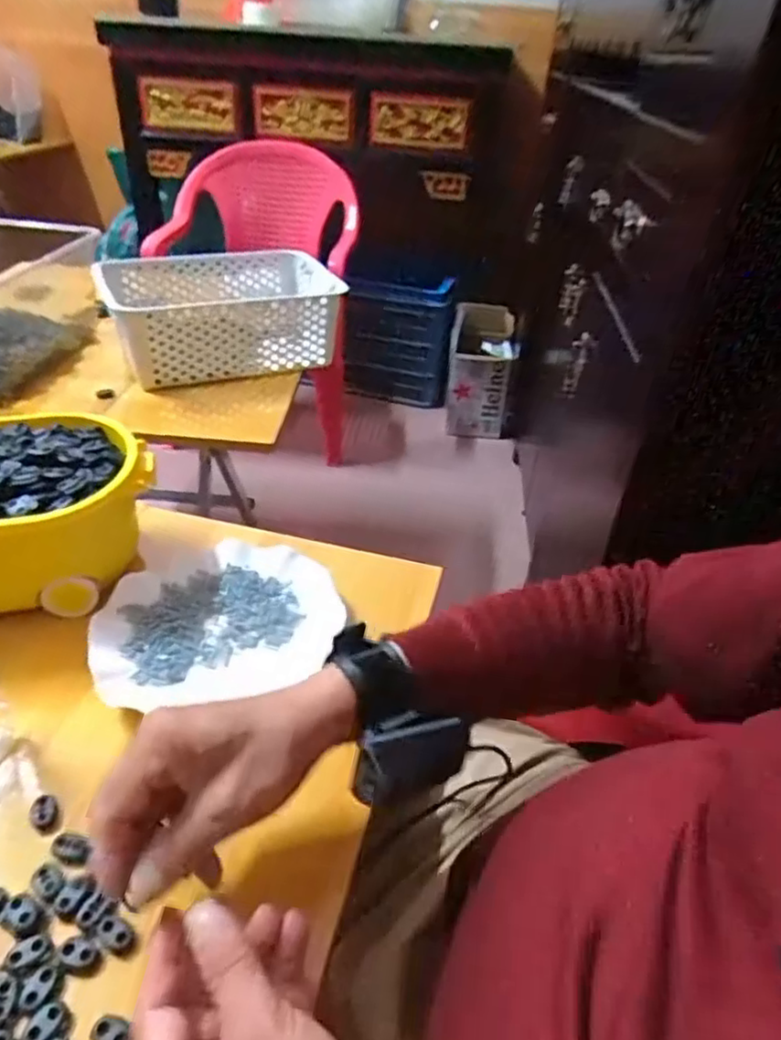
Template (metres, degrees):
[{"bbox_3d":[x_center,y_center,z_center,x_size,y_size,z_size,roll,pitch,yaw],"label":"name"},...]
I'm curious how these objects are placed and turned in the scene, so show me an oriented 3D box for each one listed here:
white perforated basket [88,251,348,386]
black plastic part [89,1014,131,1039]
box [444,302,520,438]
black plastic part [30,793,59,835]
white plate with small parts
[{"bbox_3d":[-0.234,-0.294,0.944,0.316,0.109,0.203,-15,41,-24],"label":"white perforated basket"},{"bbox_3d":[-0.131,0.243,0.311,0.020,0.005,0.014,13,38,13],"label":"black plastic part"},{"bbox_3d":[0.240,-0.390,1.811,0.169,0.339,0.135,4,37,1],"label":"box"},{"bbox_3d":[-0.205,0.175,0.392,0.016,0.010,0.020,-26,46,-34],"label":"black plastic part"},{"bbox_3d":[-0.133,0.074,0.526,0.181,0.026,0.153,-5,37,-11],"label":"white plate with small parts"}]

